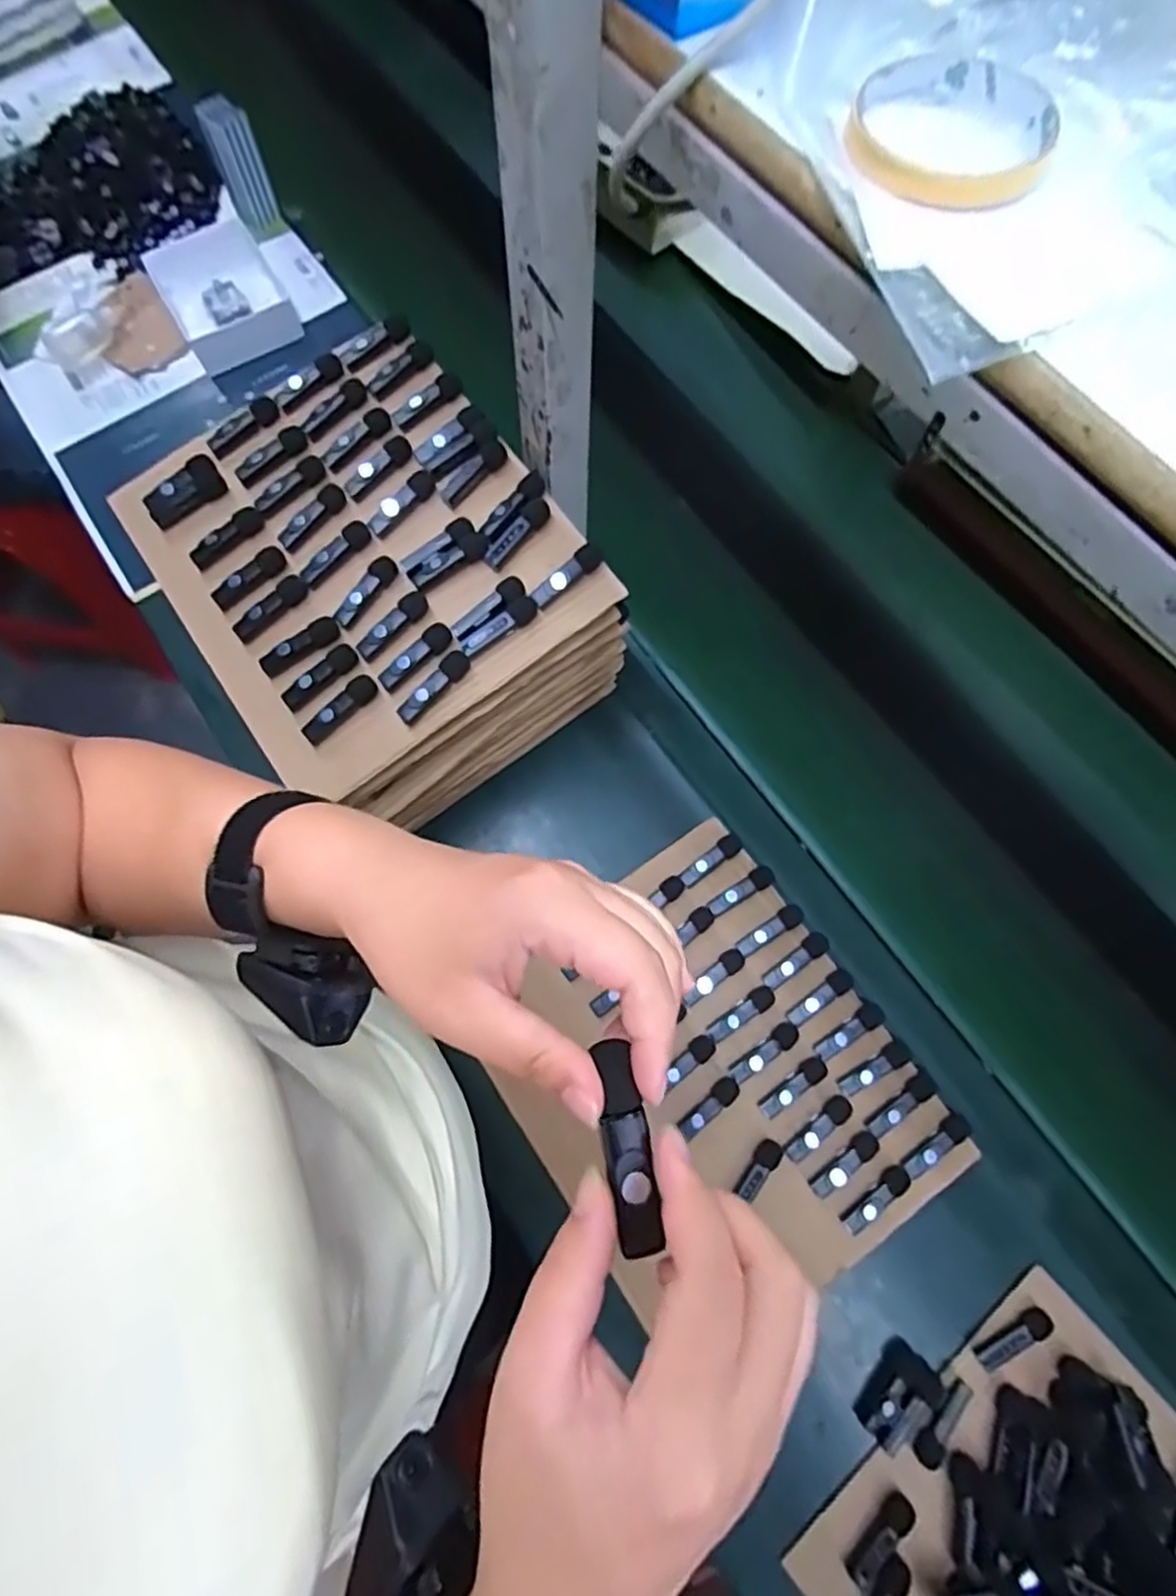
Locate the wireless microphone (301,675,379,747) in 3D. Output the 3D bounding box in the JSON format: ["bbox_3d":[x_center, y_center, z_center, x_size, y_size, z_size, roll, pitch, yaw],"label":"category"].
[{"bbox_3d":[-0.187,-0.066,0.524,0.064,0.022,0.015,-39,77,-13],"label":"wireless microphone"}]

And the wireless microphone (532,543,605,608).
[{"bbox_3d":[-0.014,-0.172,0.533,0.066,0.013,0.017,-36,77,-12],"label":"wireless microphone"}]

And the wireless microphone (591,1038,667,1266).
[{"bbox_3d":[0.013,0.114,0.223,0.015,0.012,0.061,-8,85,-5],"label":"wireless microphone"}]

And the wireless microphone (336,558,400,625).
[{"bbox_3d":[-0.173,-0.163,0.543,0.020,0.015,0.062,36,74,9],"label":"wireless microphone"}]

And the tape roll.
[{"bbox_3d":[0.149,-0.275,0.283,0.080,0.013,0.090,21,73,5],"label":"tape roll"}]

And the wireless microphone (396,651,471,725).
[{"bbox_3d":[-0.116,-0.084,0.521,0.018,0.016,0.066,41,75,10],"label":"wireless microphone"}]

